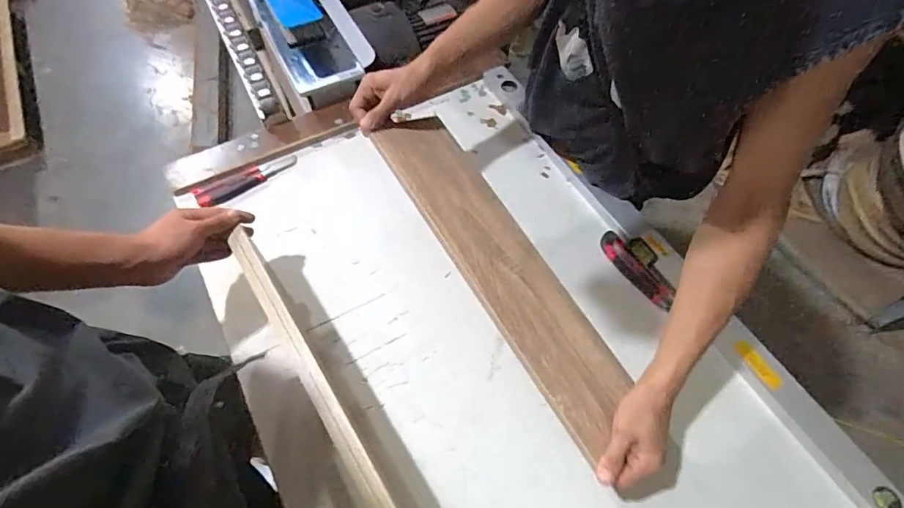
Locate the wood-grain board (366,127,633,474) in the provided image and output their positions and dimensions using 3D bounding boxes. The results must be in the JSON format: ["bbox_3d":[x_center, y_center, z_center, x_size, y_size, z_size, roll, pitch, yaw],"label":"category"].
[{"bbox_3d":[0.072,0.009,0.660,0.148,0.019,0.503,-23,71,-38],"label":"wood-grain board"}]

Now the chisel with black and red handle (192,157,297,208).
[{"bbox_3d":[-0.371,-0.135,0.848,0.183,0.018,0.040,-29,65,-16],"label":"chisel with black and red handle"}]

